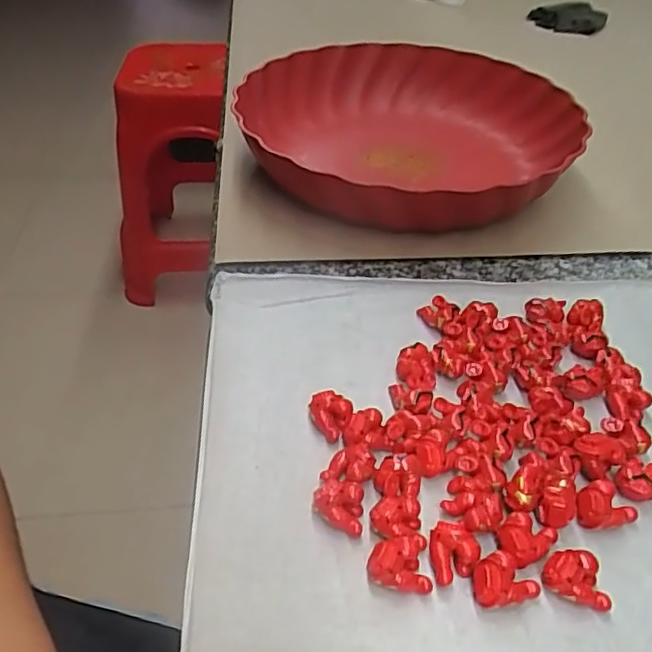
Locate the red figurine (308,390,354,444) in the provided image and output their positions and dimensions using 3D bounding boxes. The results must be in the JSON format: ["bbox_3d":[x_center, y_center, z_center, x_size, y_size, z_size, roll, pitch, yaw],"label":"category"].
[{"bbox_3d":[0.002,0.040,0.280,0.020,0.013,0.016,30,49,26],"label":"red figurine"}]

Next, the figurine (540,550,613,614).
[{"bbox_3d":[0.094,0.093,0.226,0.025,0.012,0.016,16,44,14],"label":"figurine"}]

